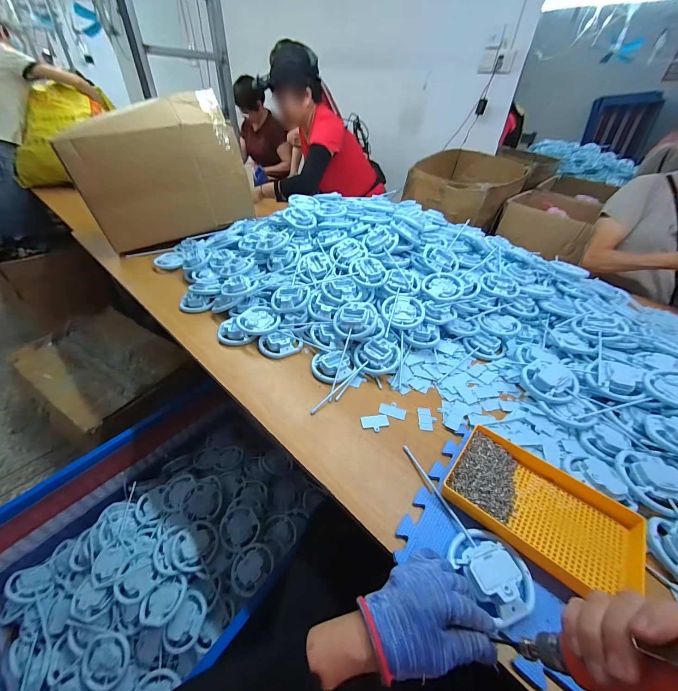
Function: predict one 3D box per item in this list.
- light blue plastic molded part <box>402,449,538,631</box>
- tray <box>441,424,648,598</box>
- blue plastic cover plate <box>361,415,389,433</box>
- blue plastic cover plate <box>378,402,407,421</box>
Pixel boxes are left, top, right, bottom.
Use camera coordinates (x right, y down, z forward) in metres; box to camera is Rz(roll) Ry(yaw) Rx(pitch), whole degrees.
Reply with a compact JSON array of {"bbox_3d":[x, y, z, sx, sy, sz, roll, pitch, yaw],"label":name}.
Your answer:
[{"bbox_3d":[0.181,0.262,0.461,0.088,0.036,0.248,-12,34,-17],"label":"light blue plastic molded part"},{"bbox_3d":[0.300,0.245,0.453,0.255,0.038,0.164,29,47,27],"label":"tray"},{"bbox_3d":[0.070,0.150,0.579,0.054,0.005,0.035,0,41,-4],"label":"blue plastic cover plate"},{"bbox_3d":[0.109,0.129,0.607,0.052,0.004,0.034,13,42,11],"label":"blue plastic cover plate"}]

